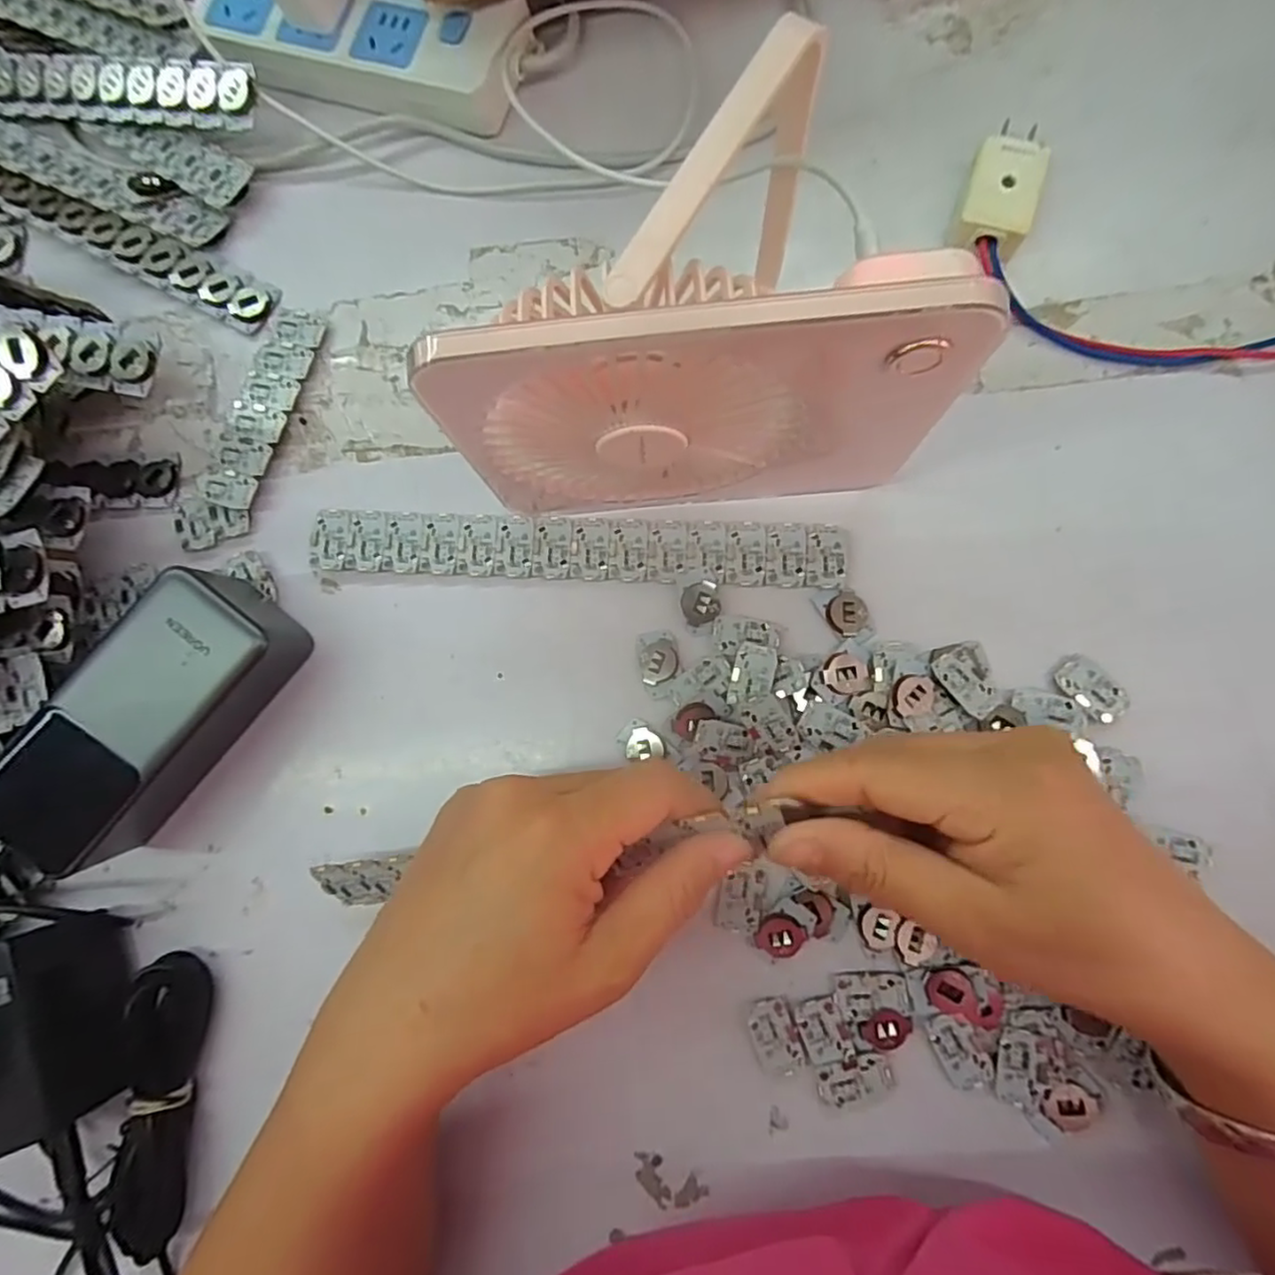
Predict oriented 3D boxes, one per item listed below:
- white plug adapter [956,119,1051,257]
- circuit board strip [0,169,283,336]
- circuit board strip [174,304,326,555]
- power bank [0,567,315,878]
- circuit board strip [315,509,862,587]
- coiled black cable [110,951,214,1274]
[{"bbox_3d":[0.174,-0.215,0.311,0.032,0.021,0.065,18,84,6],"label":"white plug adapter"},{"bbox_3d":[-0.300,-0.224,0.347,0.242,0.011,0.027,26,85,7],"label":"circuit board strip"},{"bbox_3d":[-0.193,-0.106,0.327,0.033,0.009,0.129,18,84,6],"label":"circuit board strip"},{"bbox_3d":[-0.207,0.038,0.285,0.061,0.055,0.133,35,86,7],"label":"power bank"},{"bbox_3d":[-0.030,-0.042,0.307,0.247,0.004,0.028,3,83,4],"label":"circuit board strip"},{"bbox_3d":[-0.205,0.200,0.279,0.027,0.025,0.116,-4,82,3],"label":"coiled black cable"}]

